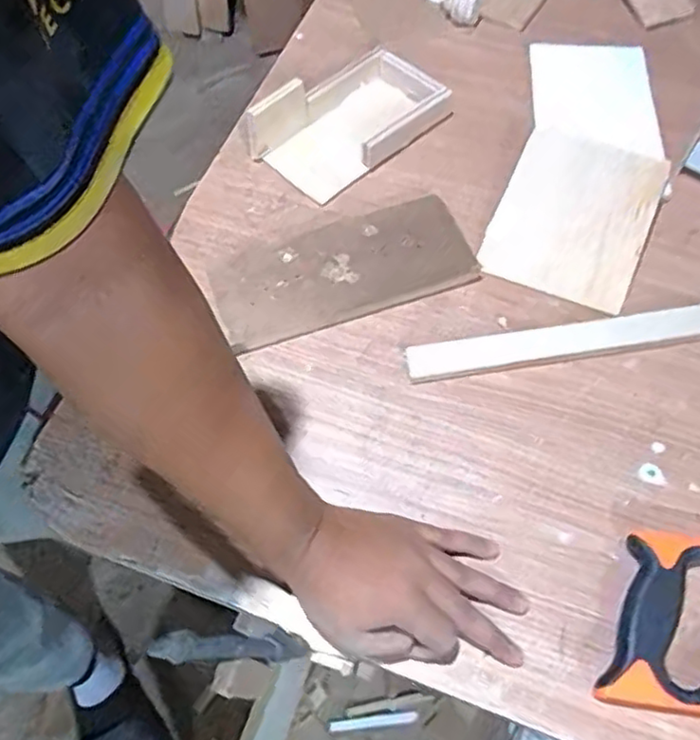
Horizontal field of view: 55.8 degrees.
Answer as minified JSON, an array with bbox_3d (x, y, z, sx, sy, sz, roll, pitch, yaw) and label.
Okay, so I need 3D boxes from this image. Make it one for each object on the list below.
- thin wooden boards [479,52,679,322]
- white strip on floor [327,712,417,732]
[{"bbox_3d":[0.229,-0.211,0.650,0.148,0.046,0.329,15,64,9],"label":"thin wooden boards"},{"bbox_3d":[0.037,0.576,1.086,0.146,0.004,0.018,-3,83,-6],"label":"white strip on floor"}]

